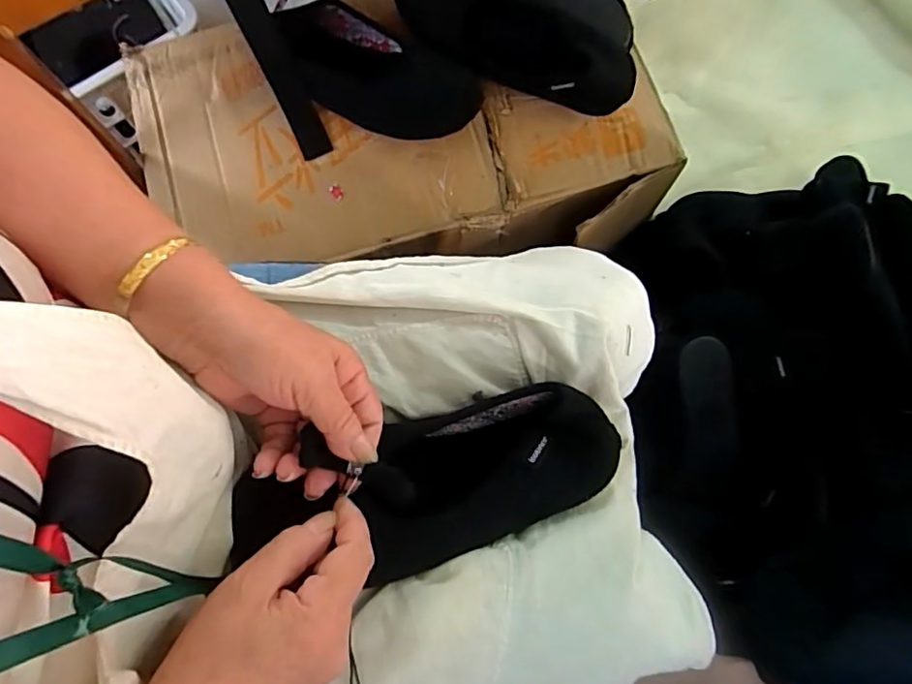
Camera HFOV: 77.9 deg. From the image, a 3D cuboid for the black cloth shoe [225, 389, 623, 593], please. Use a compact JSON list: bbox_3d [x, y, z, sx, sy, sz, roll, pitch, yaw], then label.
[{"bbox_3d":[-0.012,0.093,0.363,0.245,0.064,0.092,-10,76,-15],"label":"black cloth shoe"}]

